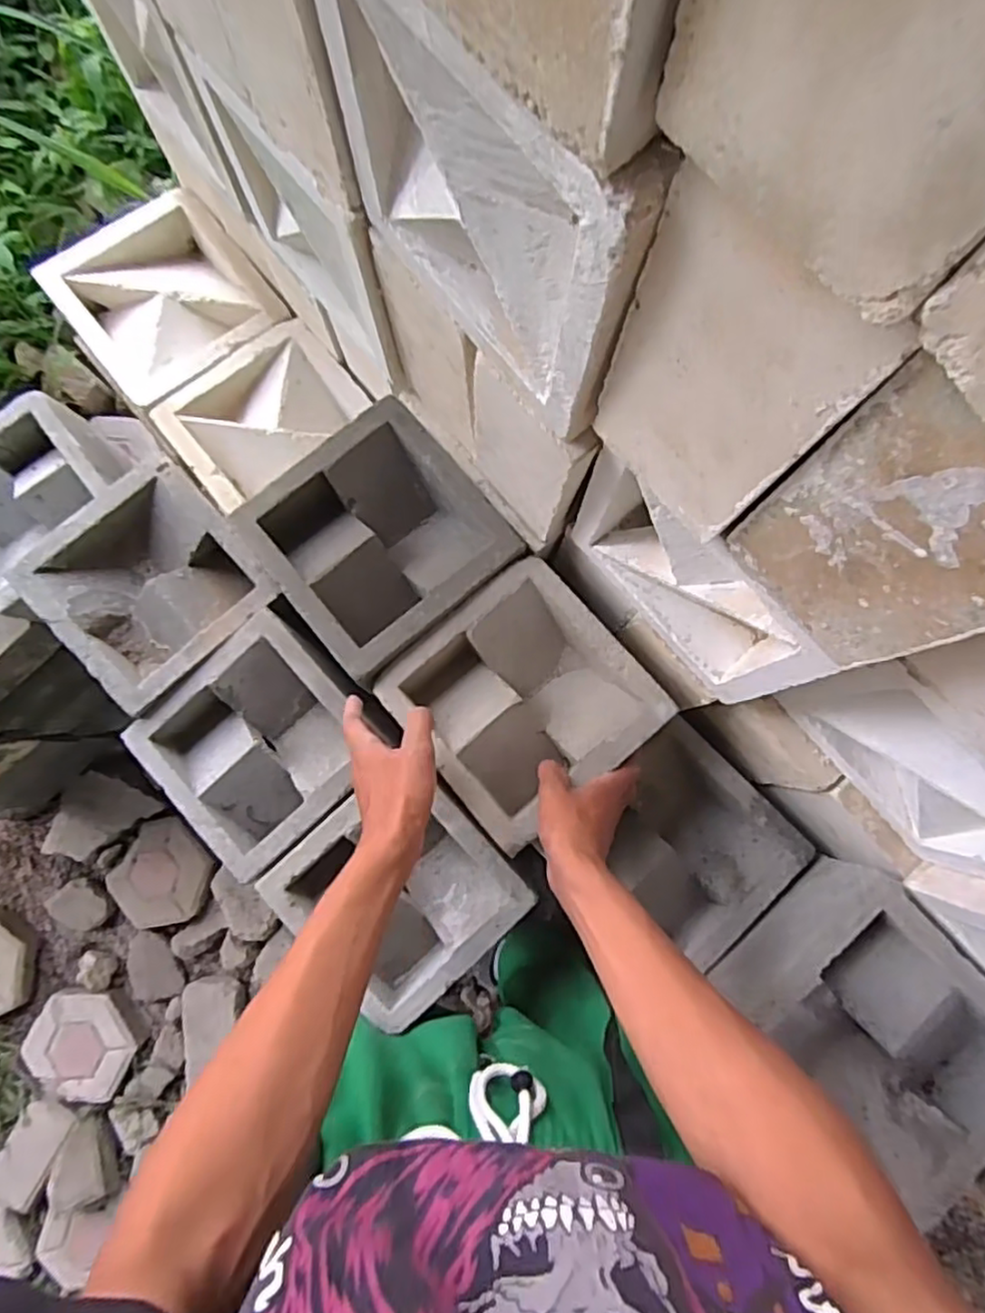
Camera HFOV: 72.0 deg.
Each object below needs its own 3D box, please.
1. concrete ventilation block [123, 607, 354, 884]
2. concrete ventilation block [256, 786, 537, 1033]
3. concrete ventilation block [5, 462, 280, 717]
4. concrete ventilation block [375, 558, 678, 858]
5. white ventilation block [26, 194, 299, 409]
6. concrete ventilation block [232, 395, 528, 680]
[{"bbox_3d":[-0.239,0.093,0.710,0.191,0.060,0.195,-41,85,-4],"label":"concrete ventilation block"},{"bbox_3d":[-0.095,0.238,0.701,0.198,0.077,0.202,-43,85,-4],"label":"concrete ventilation block"},{"bbox_3d":[-0.353,-0.074,0.718,0.197,0.081,0.190,-43,85,-4],"label":"concrete ventilation block"},{"bbox_3d":[0.025,0.040,0.628,0.198,0.073,0.192,-38,85,-4],"label":"concrete ventilation block"},{"bbox_3d":[-0.372,-0.402,0.776,0.201,0.067,0.209,-41,85,-4],"label":"white ventilation block"},{"bbox_3d":[-0.106,-0.110,0.667,0.202,0.099,0.200,-40,85,-4],"label":"concrete ventilation block"}]

